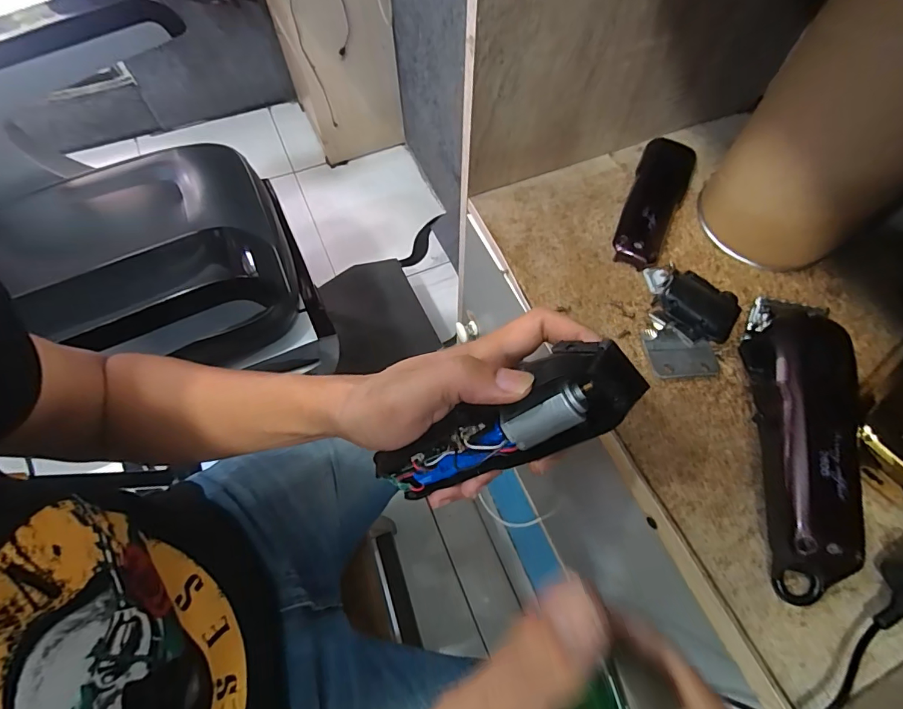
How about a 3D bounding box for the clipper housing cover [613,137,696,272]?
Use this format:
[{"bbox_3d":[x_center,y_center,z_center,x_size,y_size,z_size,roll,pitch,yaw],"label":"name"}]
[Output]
[{"bbox_3d":[0.164,-0.128,0.360,0.041,0.016,0.140,23,66,10],"label":"clipper housing cover"}]

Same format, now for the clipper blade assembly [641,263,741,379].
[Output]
[{"bbox_3d":[0.164,-0.024,0.307,0.057,0.024,0.082,12,65,5],"label":"clipper blade assembly"}]

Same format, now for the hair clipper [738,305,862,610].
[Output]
[{"bbox_3d":[0.204,0.043,0.260,0.047,0.046,0.180,10,65,4],"label":"hair clipper"}]

